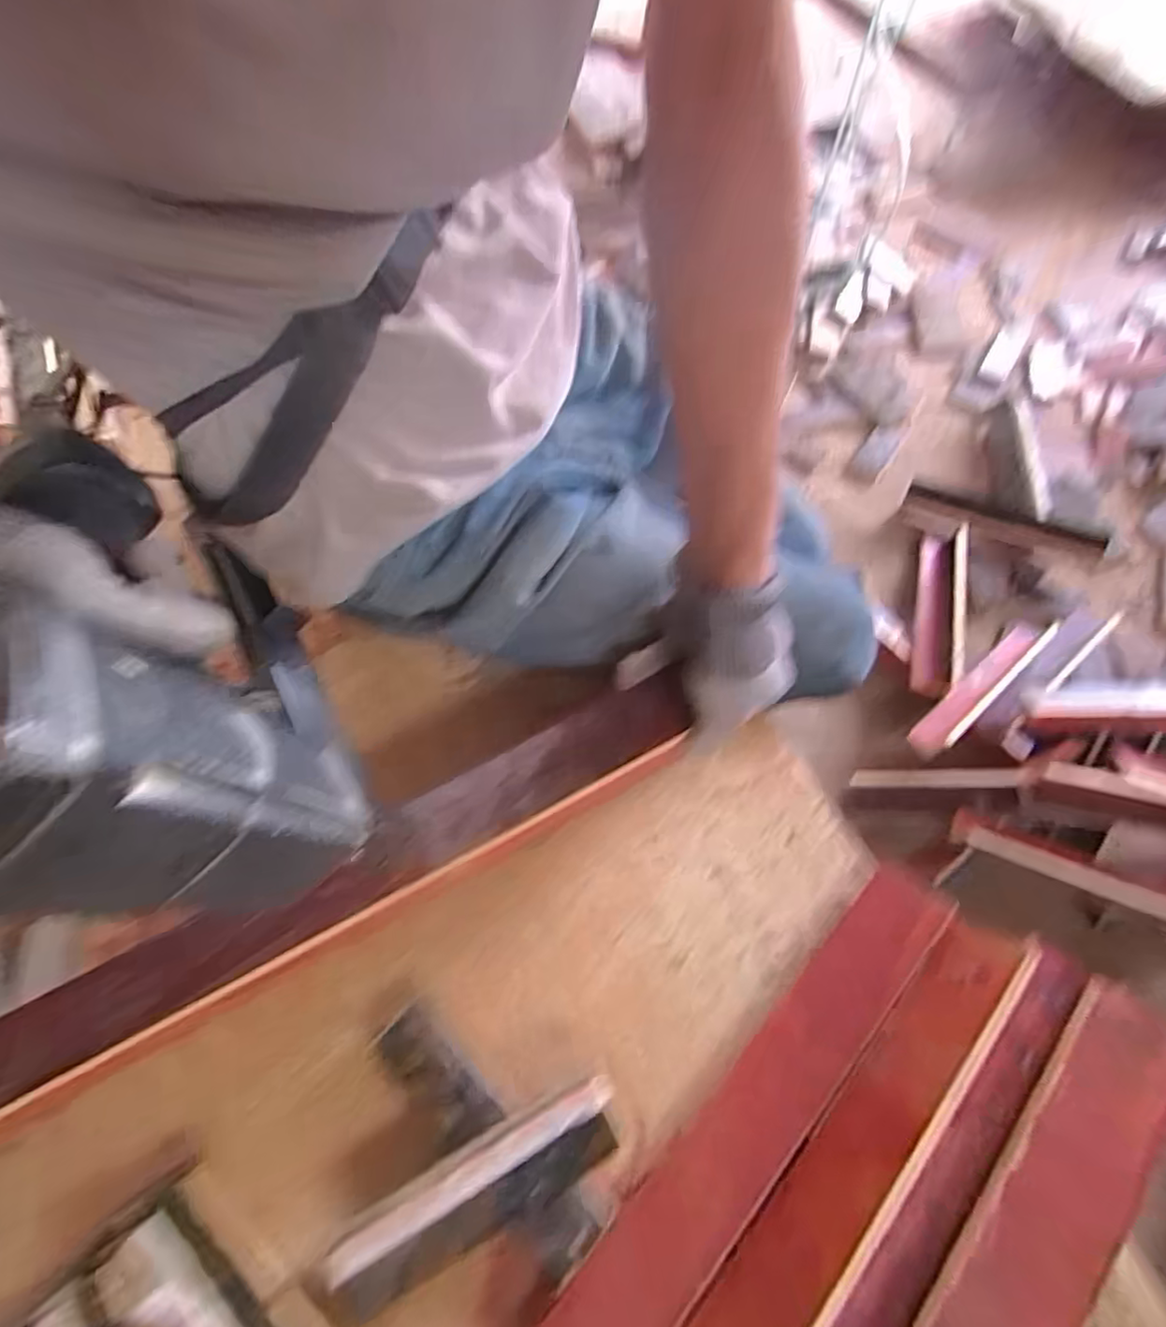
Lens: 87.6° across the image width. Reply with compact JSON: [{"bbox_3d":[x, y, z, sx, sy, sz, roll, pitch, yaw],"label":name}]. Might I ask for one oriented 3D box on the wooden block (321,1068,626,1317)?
[{"bbox_3d":[-0.058,0.295,0.339,0.171,0.021,0.043,-27,69,-9],"label":"wooden block"}]

